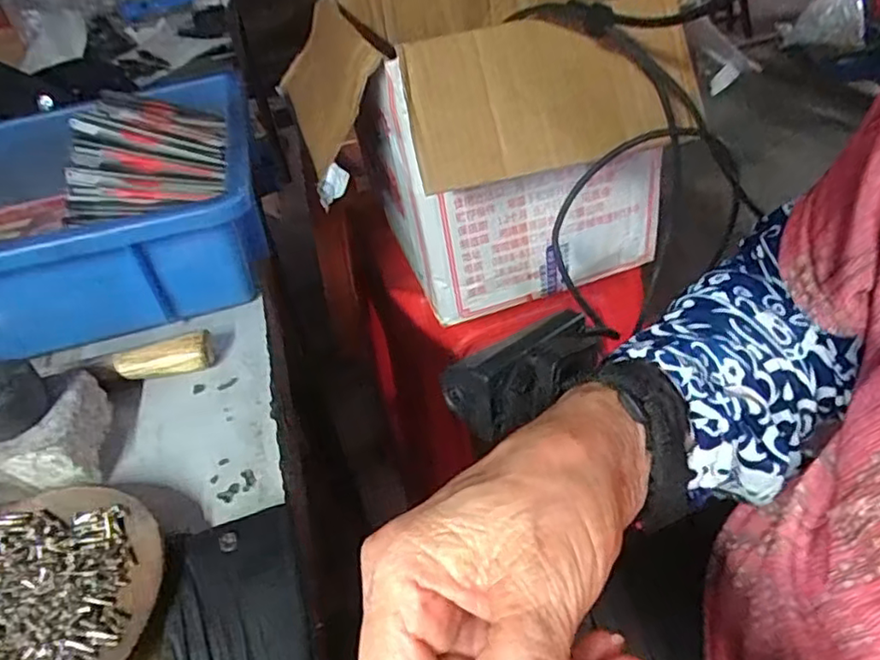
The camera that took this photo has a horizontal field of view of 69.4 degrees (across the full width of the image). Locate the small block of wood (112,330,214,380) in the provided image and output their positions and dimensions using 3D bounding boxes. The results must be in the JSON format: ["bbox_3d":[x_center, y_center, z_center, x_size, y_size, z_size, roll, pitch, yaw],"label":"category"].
[{"bbox_3d":[-0.154,0.014,0.355,0.051,0.016,0.019,-18,38,-8],"label":"small block of wood"}]

